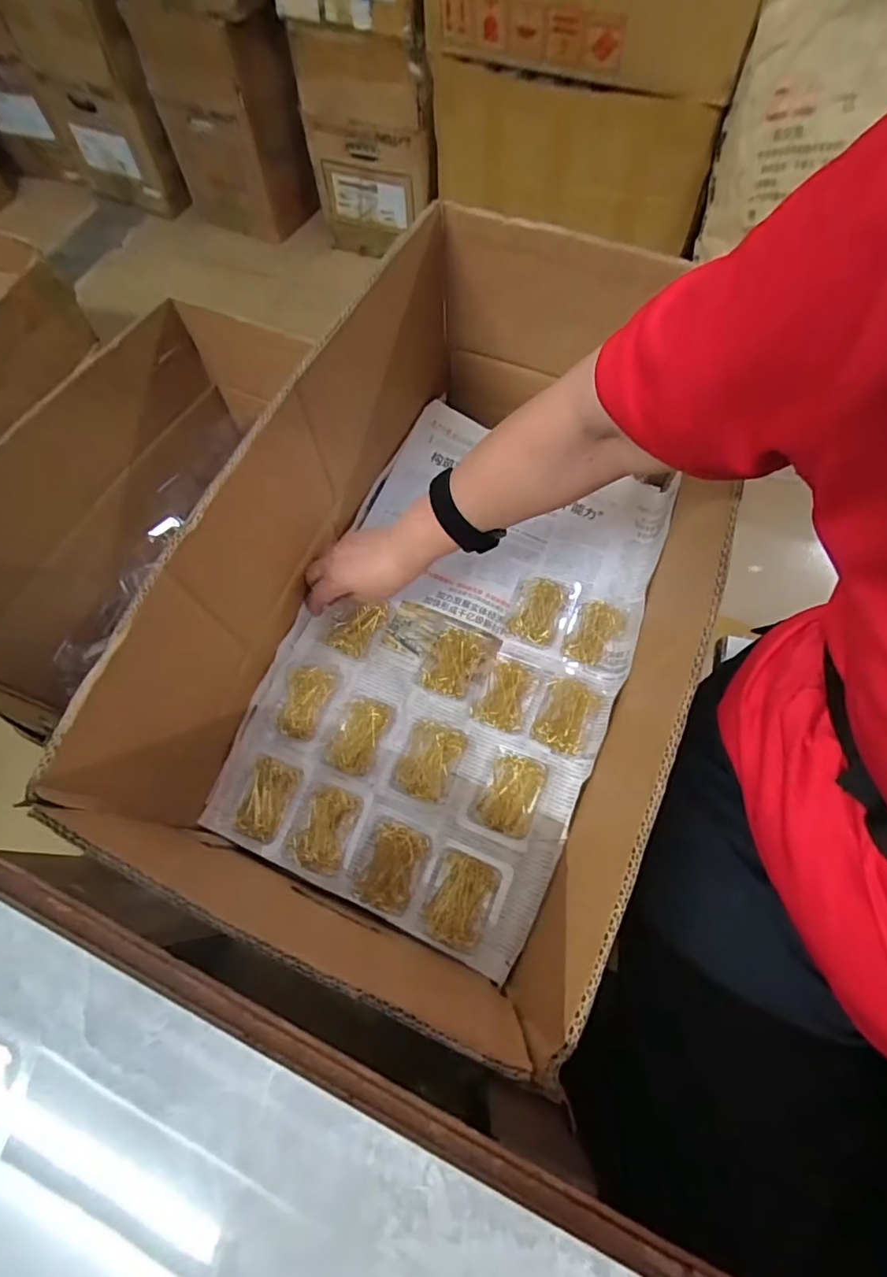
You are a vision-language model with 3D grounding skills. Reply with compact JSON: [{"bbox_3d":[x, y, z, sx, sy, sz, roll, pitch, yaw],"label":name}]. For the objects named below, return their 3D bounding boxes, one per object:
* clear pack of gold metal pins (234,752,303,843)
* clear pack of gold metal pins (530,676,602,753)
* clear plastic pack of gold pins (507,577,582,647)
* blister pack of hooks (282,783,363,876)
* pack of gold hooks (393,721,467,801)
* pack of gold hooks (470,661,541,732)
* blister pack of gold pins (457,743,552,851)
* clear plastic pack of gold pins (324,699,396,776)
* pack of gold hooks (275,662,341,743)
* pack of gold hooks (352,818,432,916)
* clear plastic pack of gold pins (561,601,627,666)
[{"bbox_3d":[-0.165,0.151,0.514,0.044,0.013,0.073,11,67,7],"label":"clear pack of gold metal pins"},{"bbox_3d":[0.122,0.076,0.544,0.053,0.014,0.071,19,68,10],"label":"clear pack of gold metal pins"},{"bbox_3d":[0.107,-0.033,0.592,0.065,0.020,0.083,15,67,9],"label":"clear plastic pack of gold pins"},{"bbox_3d":[-0.112,0.175,0.506,0.056,0.021,0.074,15,67,8],"label":"blister pack of hooks"},{"bbox_3d":[-0.014,0.117,0.529,0.055,0.015,0.075,17,68,9],"label":"pack of gold hooks"},{"bbox_3d":[0.063,0.056,0.544,0.049,0.018,0.069,26,69,13],"label":"pack of gold hooks"},{"bbox_3d":[0.058,0.144,0.510,0.064,0.020,0.087,20,68,10],"label":"blister pack of gold pins"},{"bbox_3d":[-0.085,0.091,0.532,0.054,0.020,0.075,17,68,9],"label":"clear plastic pack of gold pins"},{"bbox_3d":[-0.145,0.062,0.558,0.054,0.013,0.082,9,67,6],"label":"pack of gold hooks"},{"bbox_3d":[-0.047,0.204,0.491,0.053,0.019,0.075,21,68,11],"label":"pack of gold hooks"},{"bbox_3d":[0.157,-0.009,0.583,0.052,0.011,0.080,37,72,17],"label":"clear plastic pack of gold pins"}]

